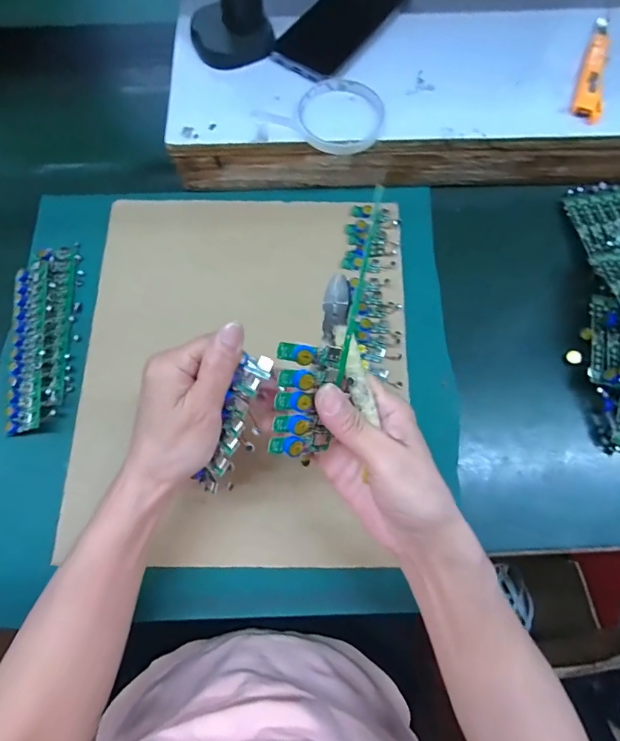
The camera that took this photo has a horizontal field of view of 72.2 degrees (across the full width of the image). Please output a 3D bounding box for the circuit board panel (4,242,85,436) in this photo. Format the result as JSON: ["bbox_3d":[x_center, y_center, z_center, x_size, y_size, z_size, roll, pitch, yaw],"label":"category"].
[{"bbox_3d":[-0.248,-0.036,0.398,0.054,0.023,0.182,-7,72,-2],"label":"circuit board panel"}]

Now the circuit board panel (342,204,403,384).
[{"bbox_3d":[0.060,-0.081,0.414,0.052,0.008,0.181,3,72,1],"label":"circuit board panel"}]

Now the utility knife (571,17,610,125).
[{"bbox_3d":[0.282,-0.303,0.418,0.024,0.014,0.149,18,76,6],"label":"utility knife"}]

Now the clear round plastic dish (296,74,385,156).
[{"bbox_3d":[0.029,-0.241,0.399,0.079,0.006,0.080,0,74,1],"label":"clear round plastic dish"}]

